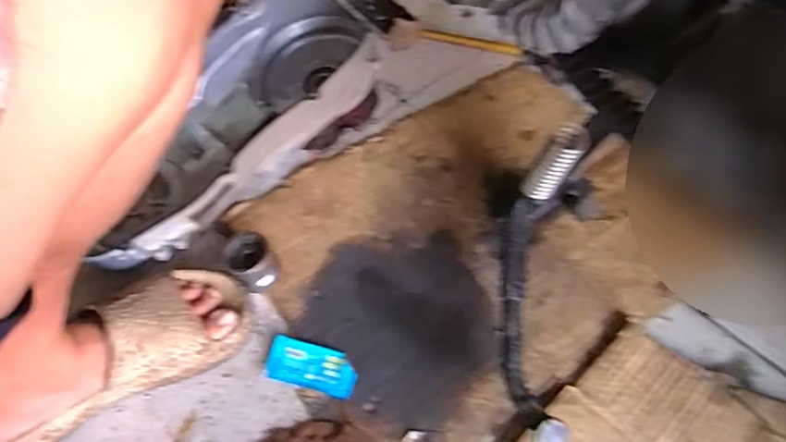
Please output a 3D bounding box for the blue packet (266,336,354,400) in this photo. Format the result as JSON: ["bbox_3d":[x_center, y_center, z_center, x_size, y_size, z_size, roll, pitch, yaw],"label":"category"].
[{"bbox_3d":[-0.080,0.142,0.568,0.092,0.009,0.043,12,55,14],"label":"blue packet"}]

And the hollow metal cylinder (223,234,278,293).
[{"bbox_3d":[-0.152,0.044,0.623,0.053,0.045,0.062,-29,56,-15],"label":"hollow metal cylinder"}]

